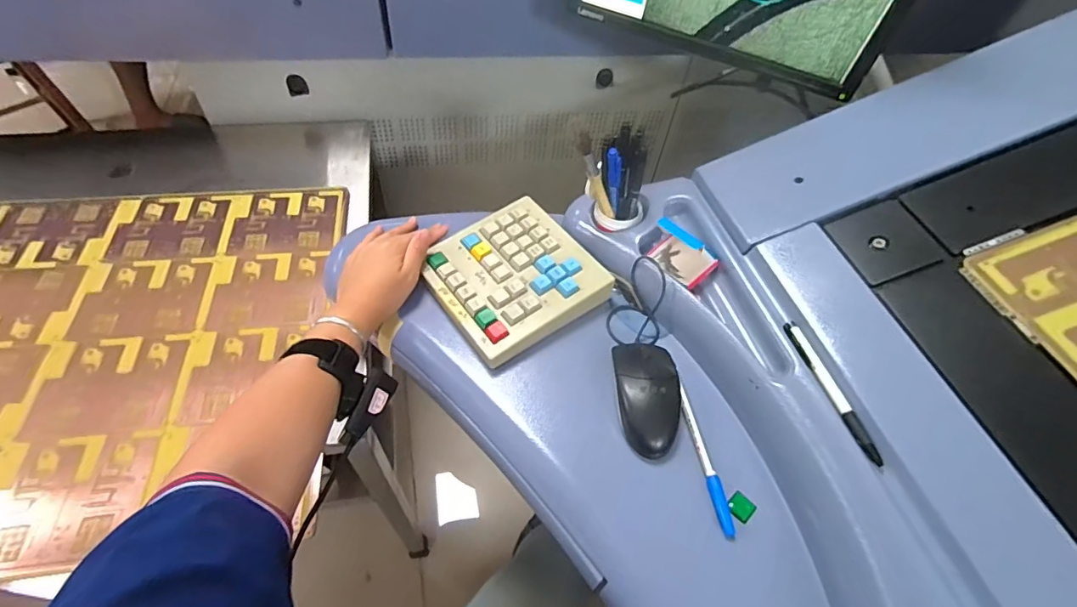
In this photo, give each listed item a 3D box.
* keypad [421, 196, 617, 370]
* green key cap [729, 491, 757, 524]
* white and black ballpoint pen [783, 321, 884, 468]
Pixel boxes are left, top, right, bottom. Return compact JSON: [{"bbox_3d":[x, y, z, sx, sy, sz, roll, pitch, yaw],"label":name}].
[{"bbox_3d":[-0.026,-0.033,0.542,0.161,0.033,0.155,-29,61,-24],"label":"keypad"},{"bbox_3d":[0.173,0.174,0.434,0.020,0.011,0.018,39,59,22],"label":"green key cap"},{"bbox_3d":[0.246,0.071,0.429,0.011,0.008,0.131,-10,55,-12],"label":"white and black ballpoint pen"}]

